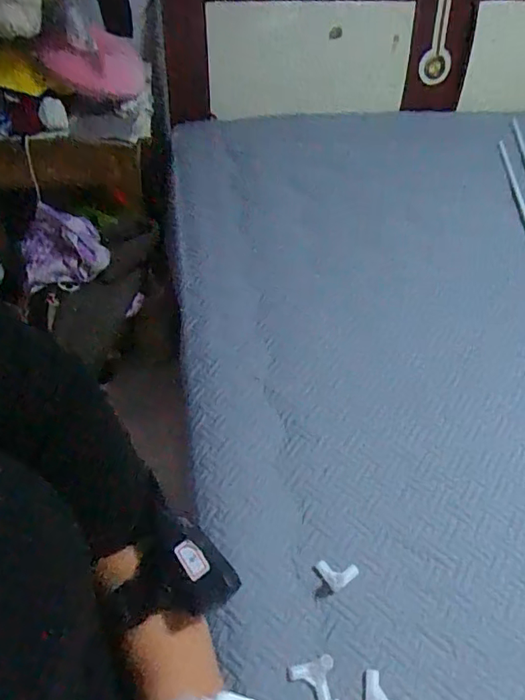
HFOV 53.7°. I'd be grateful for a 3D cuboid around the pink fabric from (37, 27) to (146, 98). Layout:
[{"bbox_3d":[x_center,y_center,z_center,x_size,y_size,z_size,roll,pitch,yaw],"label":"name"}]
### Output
[{"bbox_3d":[-0.412,-0.708,1.296,0.258,0.173,0.074,-14,55,-15],"label":"pink fabric"}]

